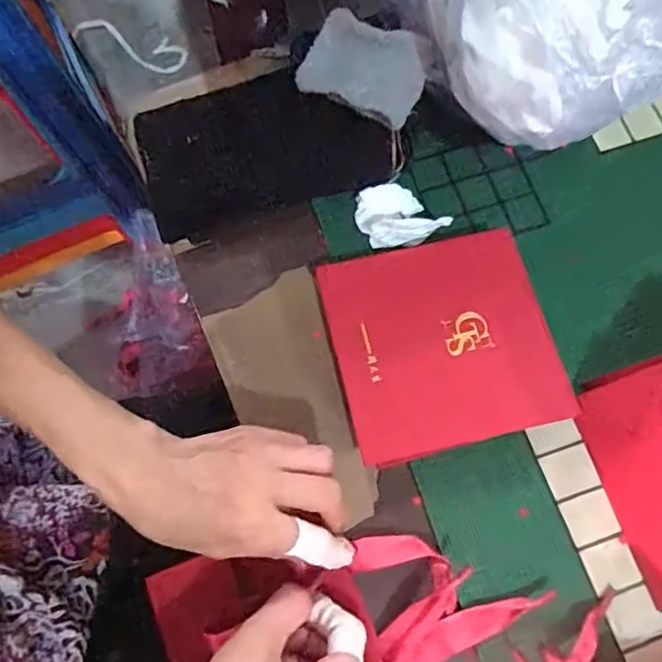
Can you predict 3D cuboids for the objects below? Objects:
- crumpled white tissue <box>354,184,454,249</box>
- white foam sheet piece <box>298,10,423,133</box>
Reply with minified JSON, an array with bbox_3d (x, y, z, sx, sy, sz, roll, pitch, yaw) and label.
[{"bbox_3d":[0.054,-0.085,0.439,0.070,0.024,0.044,-2,72,0],"label":"crumpled white tissue"},{"bbox_3d":[0.022,-0.176,0.391,0.079,0.013,0.054,23,107,2],"label":"white foam sheet piece"}]

